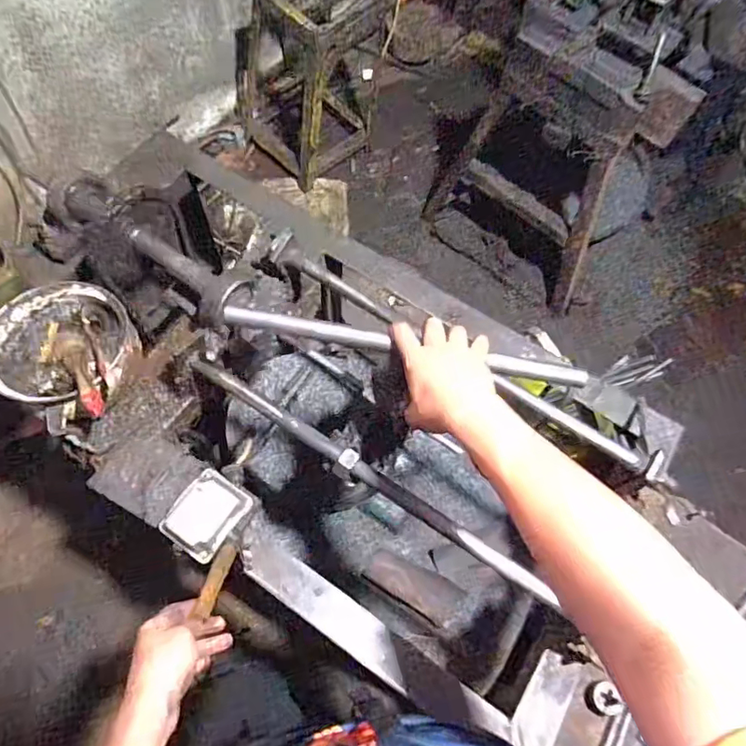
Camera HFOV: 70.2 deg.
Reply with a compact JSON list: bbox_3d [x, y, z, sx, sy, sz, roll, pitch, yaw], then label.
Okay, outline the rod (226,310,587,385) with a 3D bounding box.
[{"bbox_3d":[0.032,-0.028,0.549,0.373,0.016,0.019,11,65,4],"label":"rod"}]

